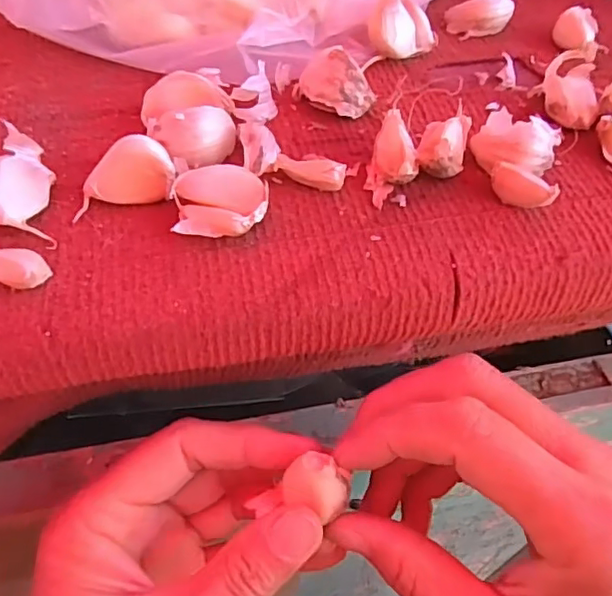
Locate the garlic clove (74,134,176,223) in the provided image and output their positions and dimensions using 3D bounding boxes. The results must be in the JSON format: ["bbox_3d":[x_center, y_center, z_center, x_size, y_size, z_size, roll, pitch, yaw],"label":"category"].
[{"bbox_3d":[-0.065,-0.043,0.201,0.035,0.018,0.018,-13,55,-12],"label":"garlic clove"}]

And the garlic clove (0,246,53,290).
[{"bbox_3d":[-0.095,-0.010,0.181,0.024,0.008,0.011,9,53,4],"label":"garlic clove"}]

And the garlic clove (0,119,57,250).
[{"bbox_3d":[-0.099,-0.037,0.190,0.022,0.026,0.036,-13,55,-12],"label":"garlic clove"}]

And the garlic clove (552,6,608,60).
[{"bbox_3d":[0.136,-0.130,0.281,0.018,0.016,0.026,-7,54,-8],"label":"garlic clove"}]

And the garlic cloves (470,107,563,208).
[{"bbox_3d":[0.079,-0.052,0.215,0.031,0.020,0.033,15,54,8],"label":"garlic cloves"}]

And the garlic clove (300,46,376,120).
[{"bbox_3d":[0.013,-0.089,0.238,0.030,0.022,0.021,3,53,-1],"label":"garlic clove"}]

